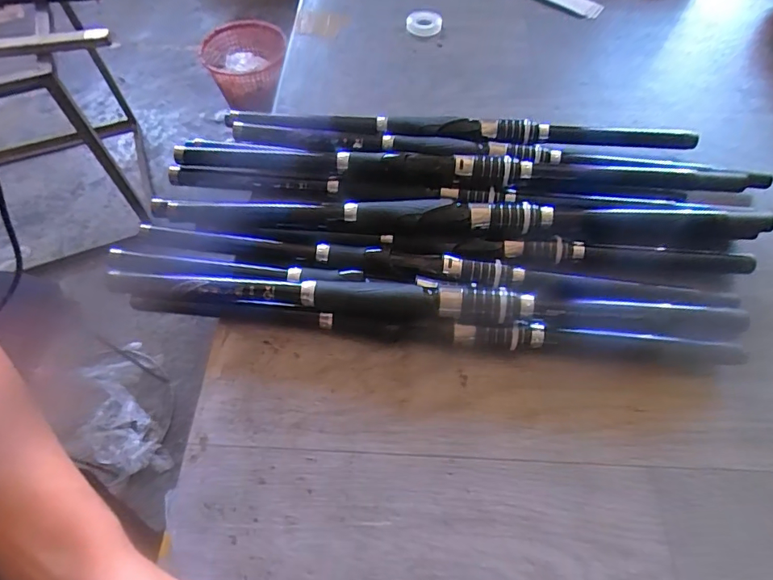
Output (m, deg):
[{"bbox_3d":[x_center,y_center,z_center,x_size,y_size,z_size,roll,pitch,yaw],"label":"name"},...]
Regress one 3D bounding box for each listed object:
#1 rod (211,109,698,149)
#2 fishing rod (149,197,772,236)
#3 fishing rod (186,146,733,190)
[{"bbox_3d":[0.077,-0.175,0.534,0.511,0.035,0.034,4,60,2],"label":"rod"},{"bbox_3d":[0.060,-0.068,0.444,0.551,0.029,0.025,3,60,2],"label":"fishing rod"},{"bbox_3d":[0.061,-0.124,0.474,0.543,0.035,0.030,4,60,3],"label":"fishing rod"}]

